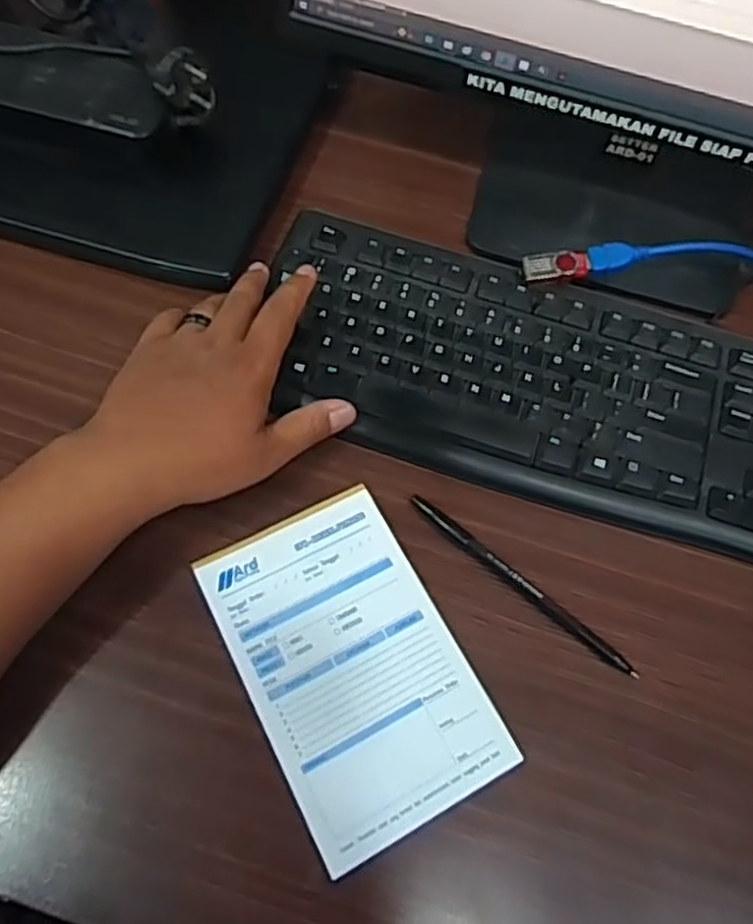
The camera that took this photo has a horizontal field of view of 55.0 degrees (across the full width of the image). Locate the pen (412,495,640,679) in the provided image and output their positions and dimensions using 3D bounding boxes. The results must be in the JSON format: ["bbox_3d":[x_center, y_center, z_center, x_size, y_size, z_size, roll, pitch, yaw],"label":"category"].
[{"bbox_3d":[0.079,0.066,0.396,0.149,0.004,0.008,38,68,14],"label":"pen"}]

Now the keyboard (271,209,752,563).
[{"bbox_3d":[0.138,-0.039,0.444,0.424,0.015,0.153,19,65,6],"label":"keyboard"}]

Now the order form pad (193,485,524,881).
[{"bbox_3d":[-0.014,0.103,0.376,0.105,0.010,0.166,-25,69,-14],"label":"order form pad"}]

